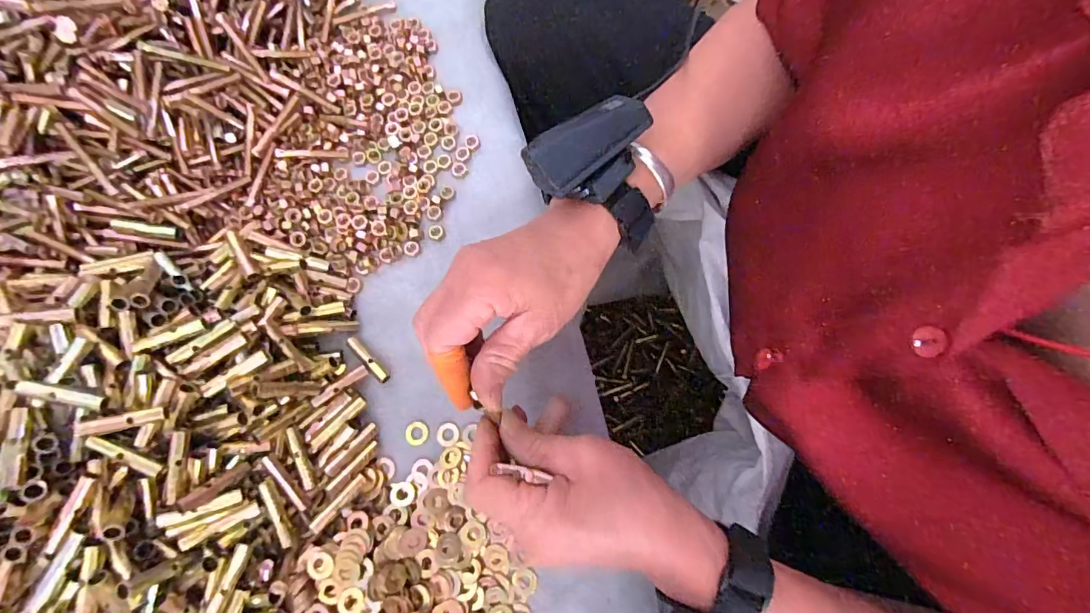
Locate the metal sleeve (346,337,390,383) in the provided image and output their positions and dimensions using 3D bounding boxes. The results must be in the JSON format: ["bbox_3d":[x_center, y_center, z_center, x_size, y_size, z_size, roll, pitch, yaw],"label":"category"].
[{"bbox_3d":[-0.132,0.039,0.362,0.009,0.005,0.044,-44,80,-8],"label":"metal sleeve"}]

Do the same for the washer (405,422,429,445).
[{"bbox_3d":[-0.093,0.092,0.352,0.016,0.004,0.016,0,77,1],"label":"washer"}]

